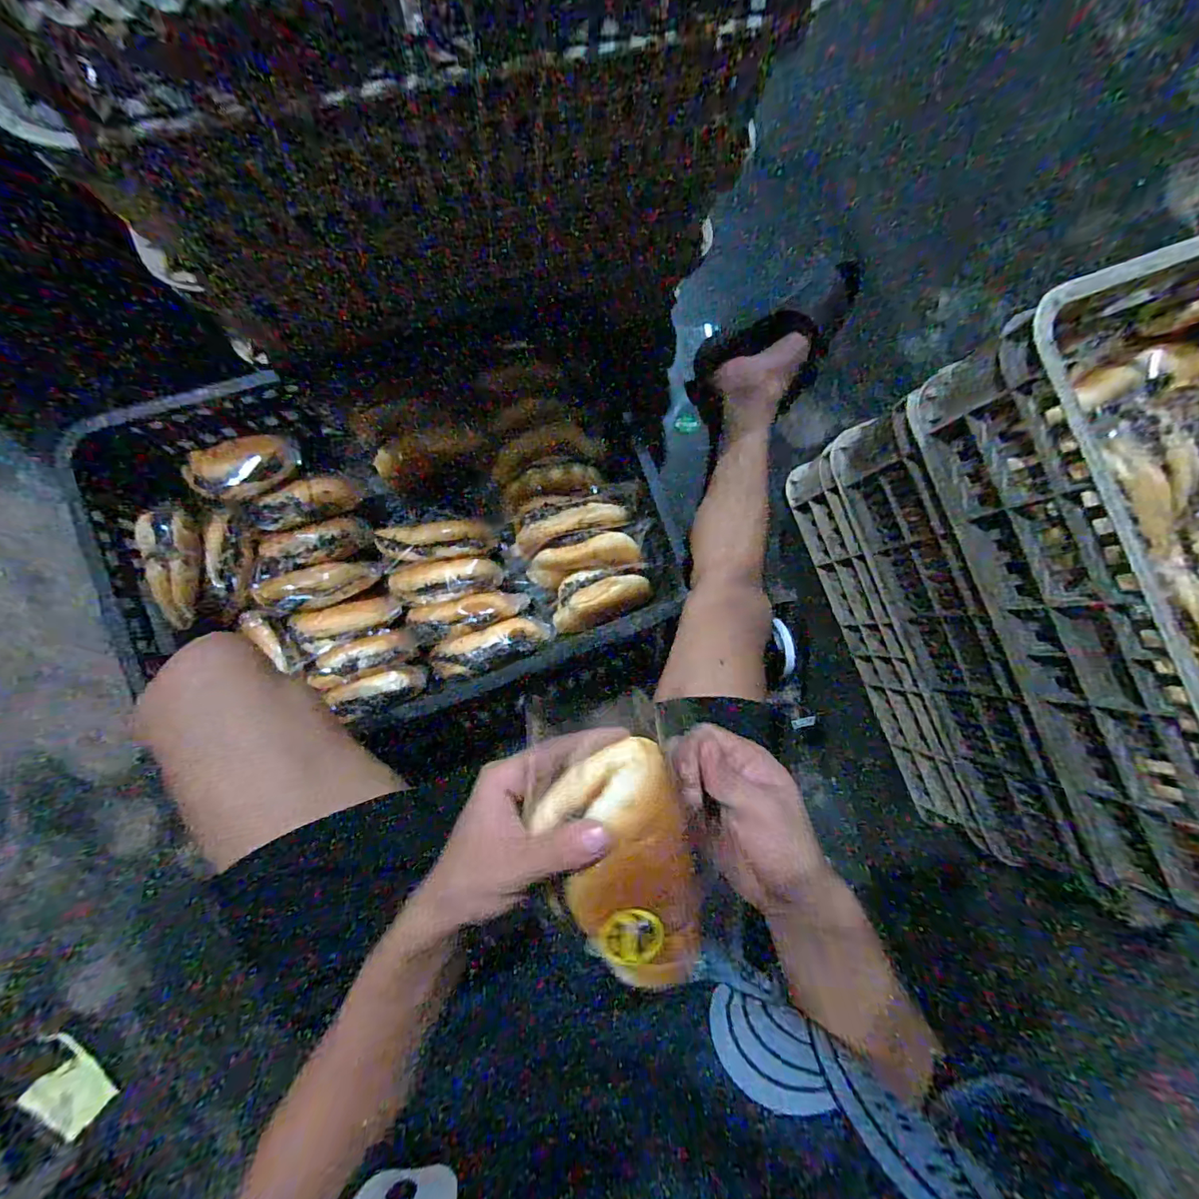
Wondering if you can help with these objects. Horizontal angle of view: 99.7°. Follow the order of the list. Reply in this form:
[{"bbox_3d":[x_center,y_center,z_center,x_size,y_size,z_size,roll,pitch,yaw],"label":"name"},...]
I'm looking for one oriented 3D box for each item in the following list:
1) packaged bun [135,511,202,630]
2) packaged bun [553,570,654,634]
[{"bbox_3d":[-0.476,-0.035,0.568,0.046,0.038,0.133,-6,86,-9],"label":"packaged bun"},{"bbox_3d":[0.000,-0.005,0.661,0.128,0.057,0.073,-16,87,-9],"label":"packaged bun"}]

